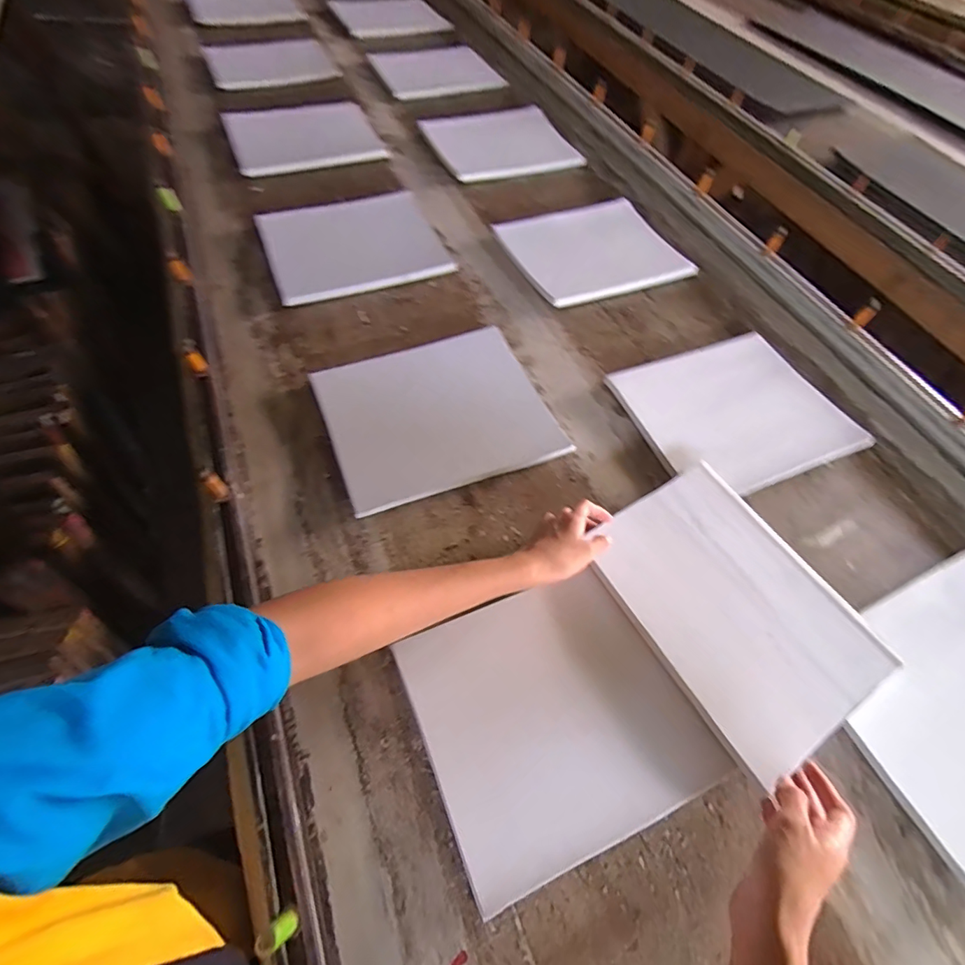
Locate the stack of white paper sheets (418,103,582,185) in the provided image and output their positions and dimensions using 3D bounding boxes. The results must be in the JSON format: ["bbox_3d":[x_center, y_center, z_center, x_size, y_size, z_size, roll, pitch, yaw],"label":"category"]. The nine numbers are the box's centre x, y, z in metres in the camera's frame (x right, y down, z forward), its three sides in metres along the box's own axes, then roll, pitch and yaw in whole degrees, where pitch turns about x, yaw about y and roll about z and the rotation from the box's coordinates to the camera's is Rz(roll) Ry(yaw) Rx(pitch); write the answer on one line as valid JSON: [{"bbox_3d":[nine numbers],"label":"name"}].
[{"bbox_3d":[0.028,-0.707,0.985,0.279,0.027,0.252,-16,61,-14],"label":"stack of white paper sheets"}]

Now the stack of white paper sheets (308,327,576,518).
[{"bbox_3d":[-0.056,-0.094,0.602,0.271,0.022,0.222,-17,66,-14],"label":"stack of white paper sheets"}]

